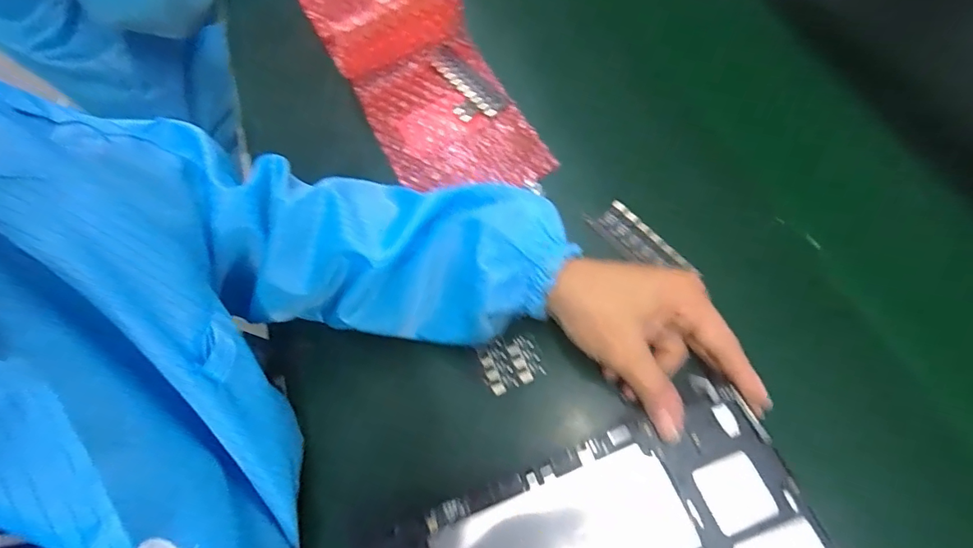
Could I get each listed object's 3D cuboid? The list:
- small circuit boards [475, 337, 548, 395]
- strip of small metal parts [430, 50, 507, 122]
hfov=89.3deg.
[{"bbox_3d":[0.016,0.062,0.337,0.039,0.009,0.034,-23,63,-3],"label":"small circuit boards"},{"bbox_3d":[-0.024,-0.171,0.450,0.040,0.007,0.095,-37,65,-10],"label":"strip of small metal parts"}]

